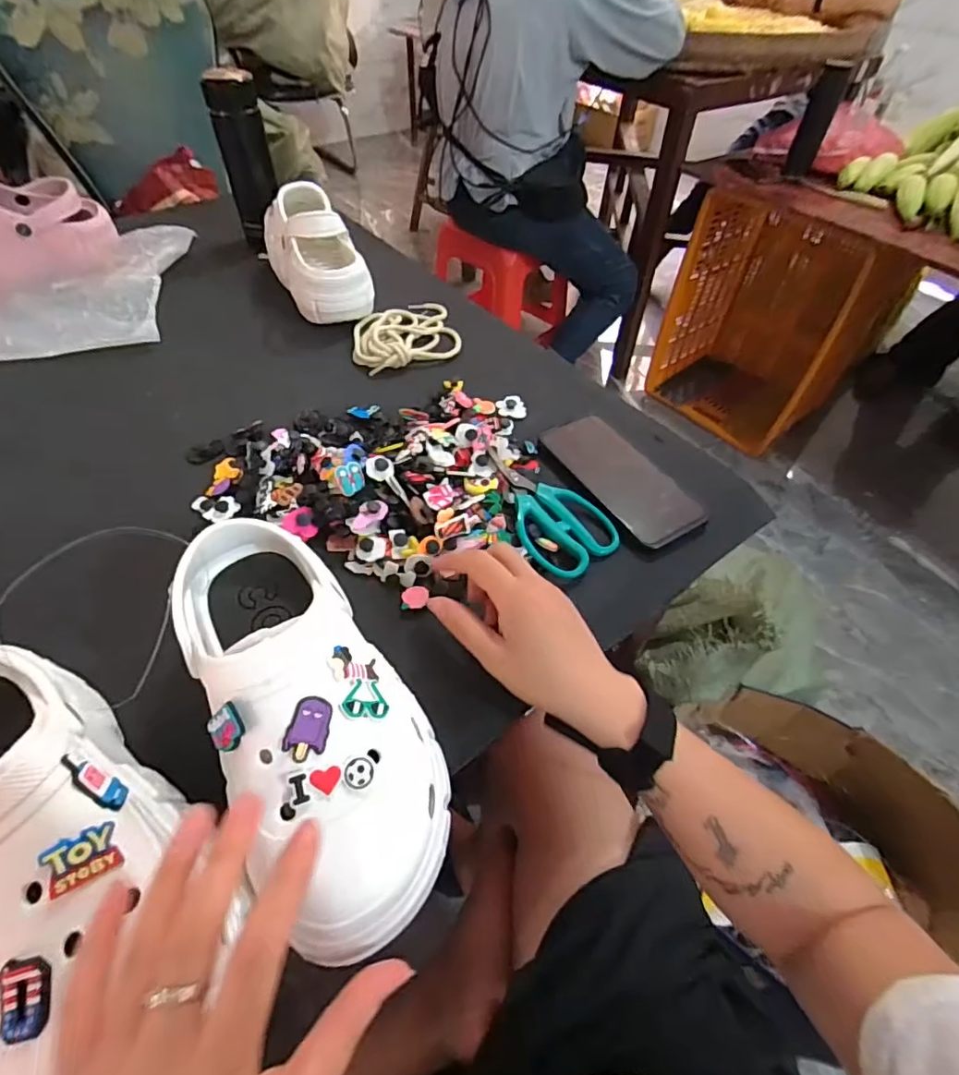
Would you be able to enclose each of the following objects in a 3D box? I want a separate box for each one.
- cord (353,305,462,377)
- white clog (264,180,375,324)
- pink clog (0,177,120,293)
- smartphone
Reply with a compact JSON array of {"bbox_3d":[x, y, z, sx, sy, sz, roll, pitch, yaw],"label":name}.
[{"bbox_3d":[-0.092,-0.248,0.642,0.124,0.025,0.130,2,51,-2],"label":"cord"},{"bbox_3d":[-0.208,-0.359,0.665,0.089,0.114,0.183,-23,56,-20],"label":"white clog"},{"bbox_3d":[-0.600,-0.378,0.670,0.249,0.091,0.092,-32,59,-26],"label":"pink clog"},{"bbox_3d":[0.130,-0.056,0.493,0.074,0.013,0.160,-24,56,-21],"label":"smartphone"}]

